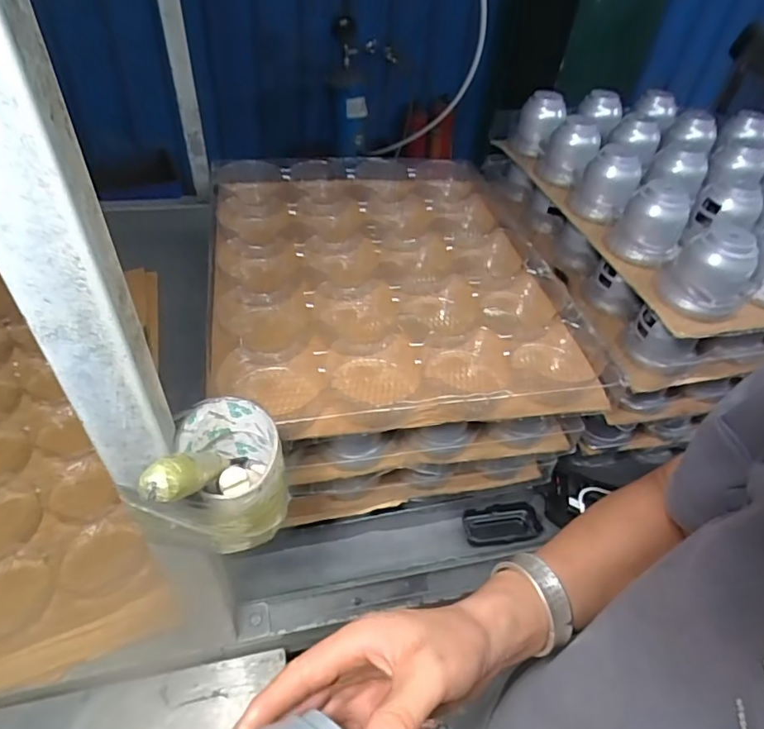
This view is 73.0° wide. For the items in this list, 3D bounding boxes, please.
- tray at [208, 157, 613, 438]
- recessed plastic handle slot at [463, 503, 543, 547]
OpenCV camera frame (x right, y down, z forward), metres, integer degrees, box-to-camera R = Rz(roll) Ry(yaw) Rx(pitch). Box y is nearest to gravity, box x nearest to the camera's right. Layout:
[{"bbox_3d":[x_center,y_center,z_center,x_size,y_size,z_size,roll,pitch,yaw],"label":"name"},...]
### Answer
[{"bbox_3d":[0.004,-0.143,0.722,0.457,0.044,0.565,-3,45,-10],"label":"tray"},{"bbox_3d":[0.171,0.227,0.739,0.105,0.019,0.051,-5,45,-12],"label":"recessed plastic handle slot"}]

